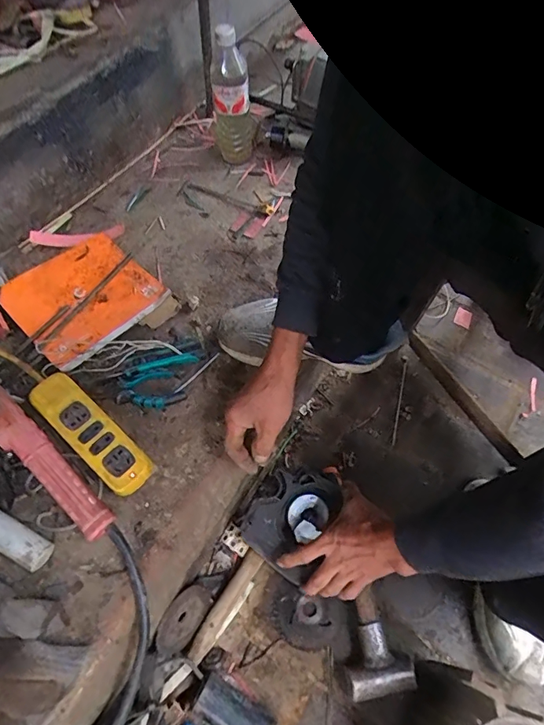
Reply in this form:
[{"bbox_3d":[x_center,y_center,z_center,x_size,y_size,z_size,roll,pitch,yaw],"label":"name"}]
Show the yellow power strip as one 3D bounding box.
[{"bbox_3d":[-0.233,0.094,0.569,0.185,0.051,0.056,38,66,18],"label":"yellow power strip"}]

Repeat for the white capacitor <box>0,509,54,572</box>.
[{"bbox_3d":[-0.304,0.203,0.510,0.097,0.038,0.035,25,62,12],"label":"white capacitor"}]

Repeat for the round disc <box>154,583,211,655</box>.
[{"bbox_3d":[-0.120,0.343,0.586,0.009,0.082,0.087,14,55,34],"label":"round disc"}]

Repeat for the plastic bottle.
[{"bbox_3d":[-0.071,-0.469,0.788,0.070,0.223,0.056,3,60,0],"label":"plastic bottle"}]

